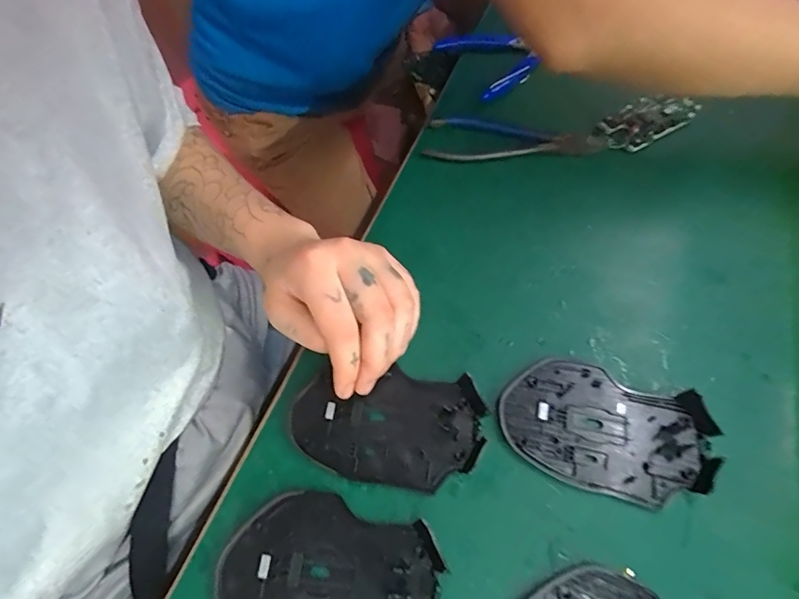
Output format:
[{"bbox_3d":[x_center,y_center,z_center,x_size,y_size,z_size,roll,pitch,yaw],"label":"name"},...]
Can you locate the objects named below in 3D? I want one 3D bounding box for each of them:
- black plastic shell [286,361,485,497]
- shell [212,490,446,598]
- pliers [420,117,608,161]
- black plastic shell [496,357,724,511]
[{"bbox_3d":[-0.009,0.074,0.274,0.112,0.011,0.067,9,60,7],"label":"black plastic shell"},{"bbox_3d":[-0.037,0.143,0.234,0.111,0.010,0.072,14,61,10],"label":"shell"},{"bbox_3d":[0.098,-0.136,0.395,0.148,0.020,0.051,7,60,6],"label":"pliers"},{"bbox_3d":[0.119,0.074,0.266,0.113,0.014,0.070,19,62,13],"label":"black plastic shell"}]

